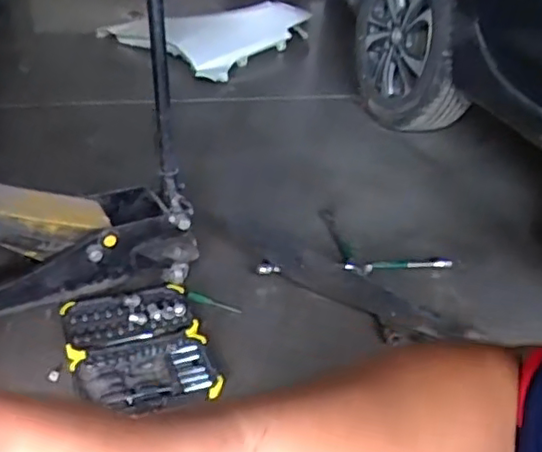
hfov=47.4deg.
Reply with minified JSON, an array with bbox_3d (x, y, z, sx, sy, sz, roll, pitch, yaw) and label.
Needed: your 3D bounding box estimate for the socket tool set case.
[{"bbox_3d":[-0.260,0.238,1.213,0.250,0.055,0.323,-9,36,-21],"label":"socket tool set case"}]

